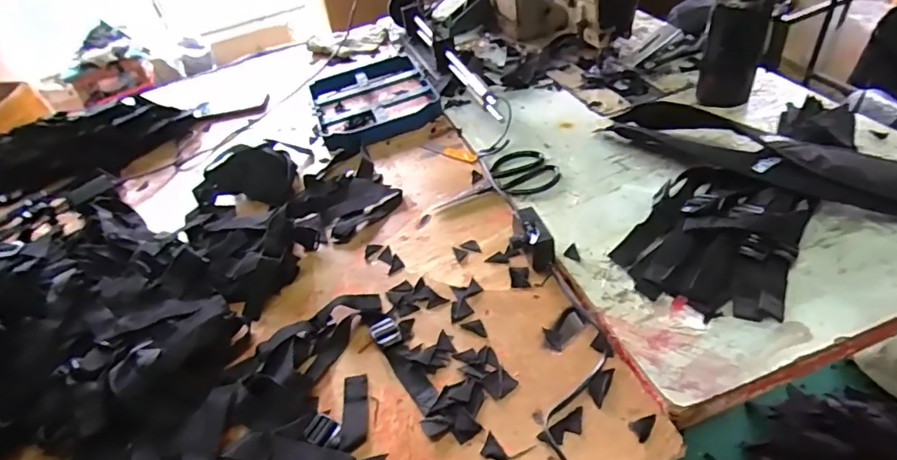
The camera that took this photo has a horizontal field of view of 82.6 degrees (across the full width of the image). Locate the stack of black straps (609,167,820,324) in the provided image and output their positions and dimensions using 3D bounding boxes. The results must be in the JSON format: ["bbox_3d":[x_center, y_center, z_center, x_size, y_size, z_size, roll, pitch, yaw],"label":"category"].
[{"bbox_3d":[0.303,0.006,0.581,0.172,0.054,0.210,24,55,34],"label":"stack of black straps"}]

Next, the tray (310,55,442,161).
[{"bbox_3d":[-0.141,-0.243,0.966,0.215,0.037,0.283,-22,43,-9],"label":"tray"}]

